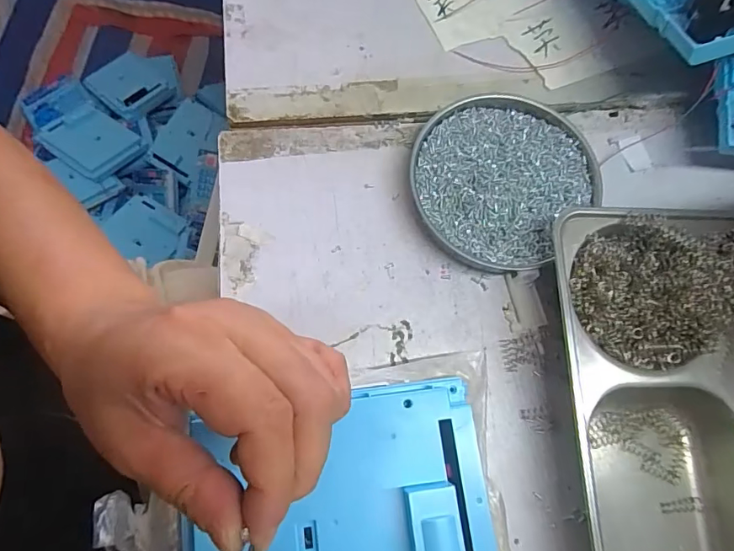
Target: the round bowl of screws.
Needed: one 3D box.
[{"bbox_3d":[0.098,-0.073,0.356,0.126,0.022,0.128,1,73,-2],"label":"round bowl of screws"}]

